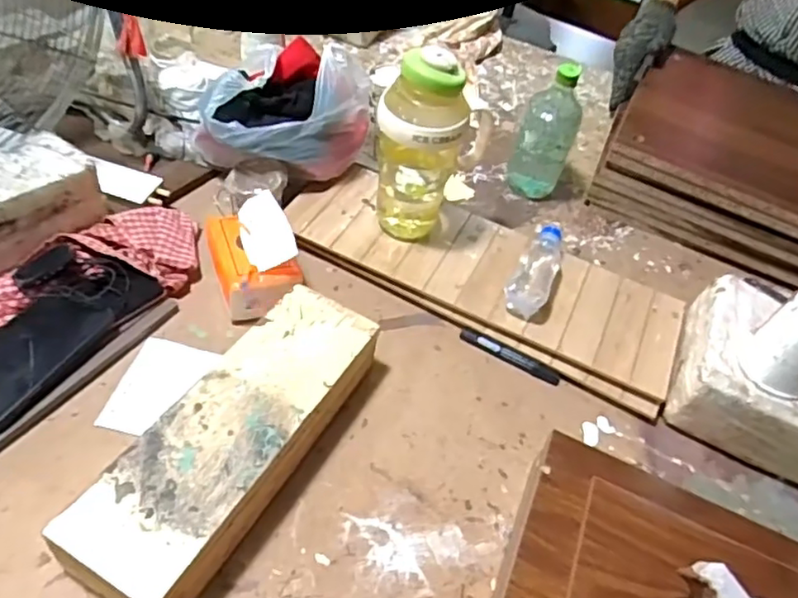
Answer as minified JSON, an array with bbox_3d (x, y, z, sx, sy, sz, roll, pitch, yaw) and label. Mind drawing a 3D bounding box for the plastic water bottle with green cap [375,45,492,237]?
[{"bbox_3d":[0.042,-0.180,0.751,0.127,0.233,0.120,12,48,5],"label":"plastic water bottle with green cap"}]

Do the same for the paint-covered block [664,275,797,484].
[{"bbox_3d":[0.469,0.100,0.704,0.270,0.116,0.203,24,50,16],"label":"paint-covered block"}]

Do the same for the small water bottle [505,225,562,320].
[{"bbox_3d":[0.178,-0.040,0.783,0.050,0.041,0.156,21,49,13],"label":"small water bottle"}]

